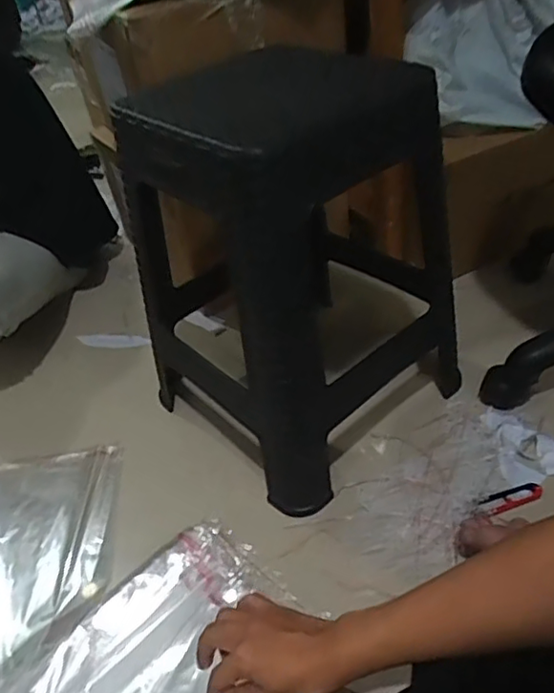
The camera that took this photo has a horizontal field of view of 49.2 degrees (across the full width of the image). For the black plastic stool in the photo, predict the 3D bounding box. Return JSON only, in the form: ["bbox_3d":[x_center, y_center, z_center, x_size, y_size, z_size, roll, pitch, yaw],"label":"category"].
[{"bbox_3d":[0.028,-0.117,0.815,0.363,0.474,0.325,-33,46,-28],"label":"black plastic stool"}]

